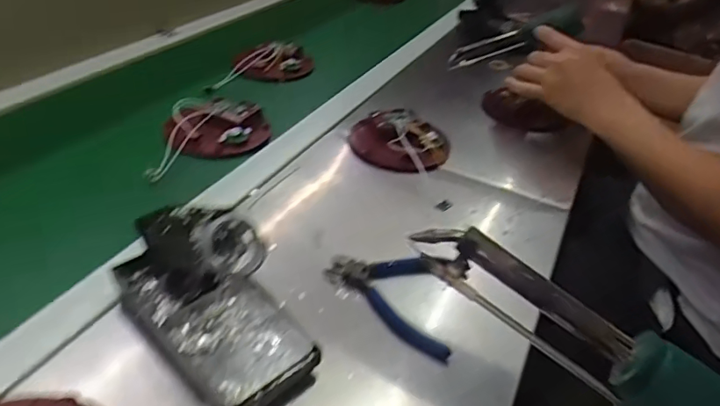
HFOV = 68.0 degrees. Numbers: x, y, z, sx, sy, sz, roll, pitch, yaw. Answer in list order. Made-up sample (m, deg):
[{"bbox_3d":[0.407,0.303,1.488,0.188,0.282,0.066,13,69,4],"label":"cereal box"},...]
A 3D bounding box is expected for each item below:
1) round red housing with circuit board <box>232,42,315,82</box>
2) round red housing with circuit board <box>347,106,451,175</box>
[{"bbox_3d":[-0.130,-0.218,0.819,0.113,0.027,0.091,4,38,-1],"label":"round red housing with circuit board"},{"bbox_3d":[0.050,-0.078,0.650,0.126,0.026,0.112,27,43,26],"label":"round red housing with circuit board"}]

